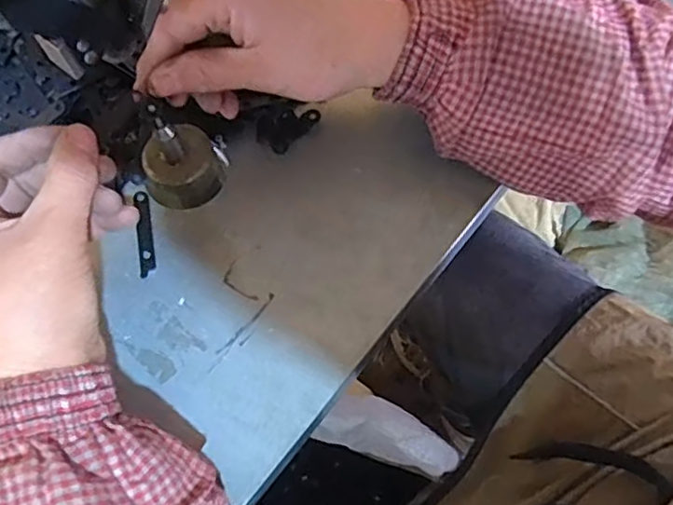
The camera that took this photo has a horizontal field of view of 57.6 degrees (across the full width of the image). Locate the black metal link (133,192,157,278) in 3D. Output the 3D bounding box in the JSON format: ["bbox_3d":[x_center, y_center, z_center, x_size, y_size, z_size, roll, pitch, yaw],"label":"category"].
[{"bbox_3d":[-0.108,-0.011,0.347,0.008,0.004,0.052,-8,67,-11],"label":"black metal link"}]

